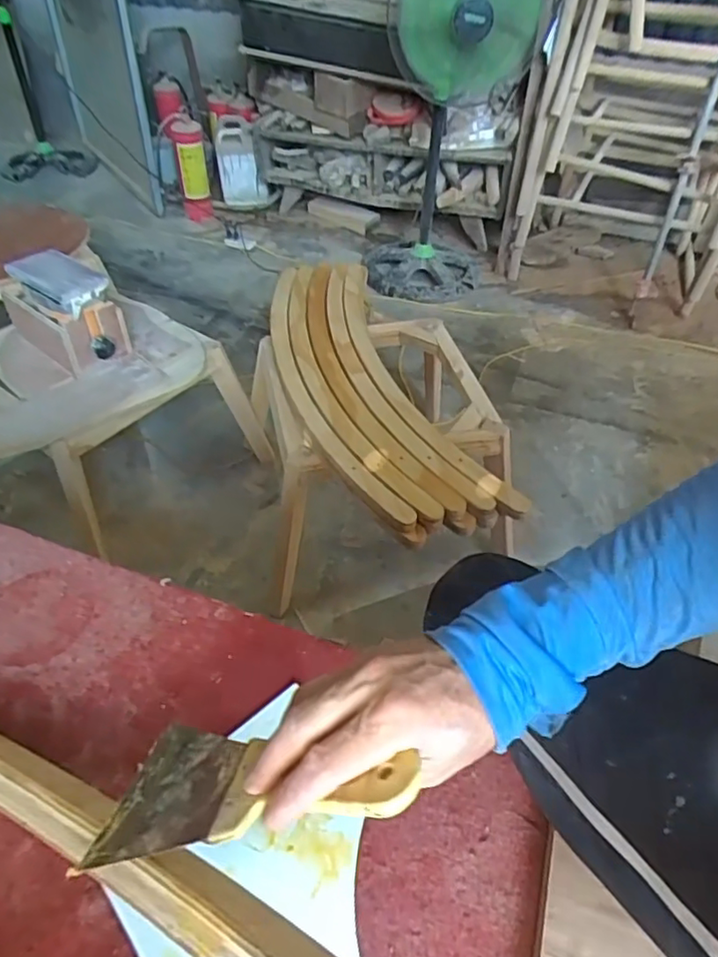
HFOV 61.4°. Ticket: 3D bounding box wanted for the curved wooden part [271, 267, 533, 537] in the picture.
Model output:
[{"bbox_3d":[-0.095,-0.203,1.266,0.139,0.048,0.888,-12,46,-14],"label":"curved wooden part"}]

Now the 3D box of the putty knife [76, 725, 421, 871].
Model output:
[{"bbox_3d":[-0.061,0.174,0.339,0.201,0.025,0.084,-16,40,28],"label":"putty knife"}]

